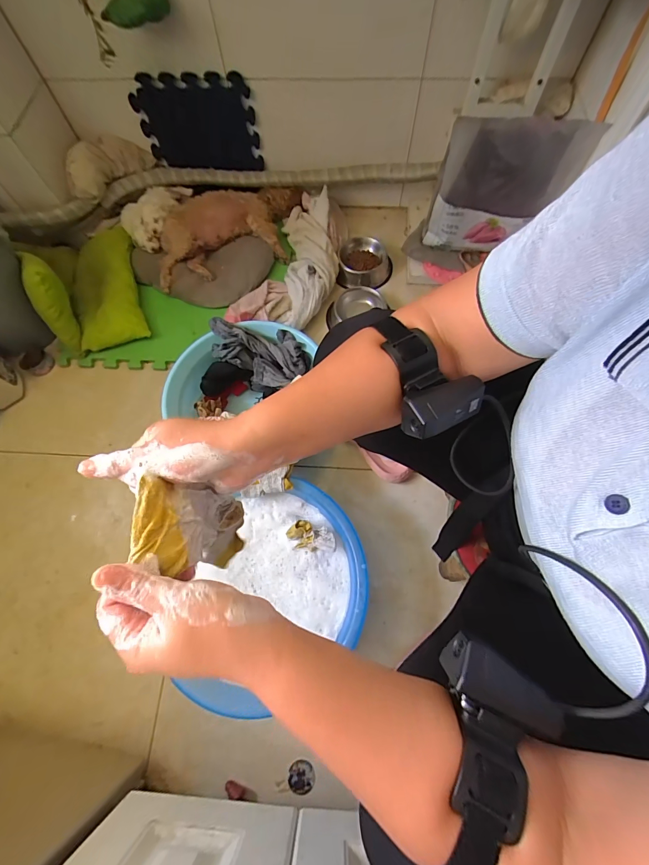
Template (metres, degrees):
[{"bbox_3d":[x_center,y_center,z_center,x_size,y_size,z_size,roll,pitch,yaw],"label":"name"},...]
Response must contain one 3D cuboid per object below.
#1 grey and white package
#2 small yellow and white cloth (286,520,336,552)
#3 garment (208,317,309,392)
[{"bbox_3d":[0.391,-0.541,0.784,0.267,0.280,0.046,1,69,2],"label":"grey and white package"},{"bbox_3d":[-0.023,0.188,0.635,0.086,0.036,0.048,5,69,3],"label":"small yellow and white cloth"},{"bbox_3d":[-0.141,-0.165,0.780,0.213,0.116,0.112,5,69,3],"label":"garment"}]

